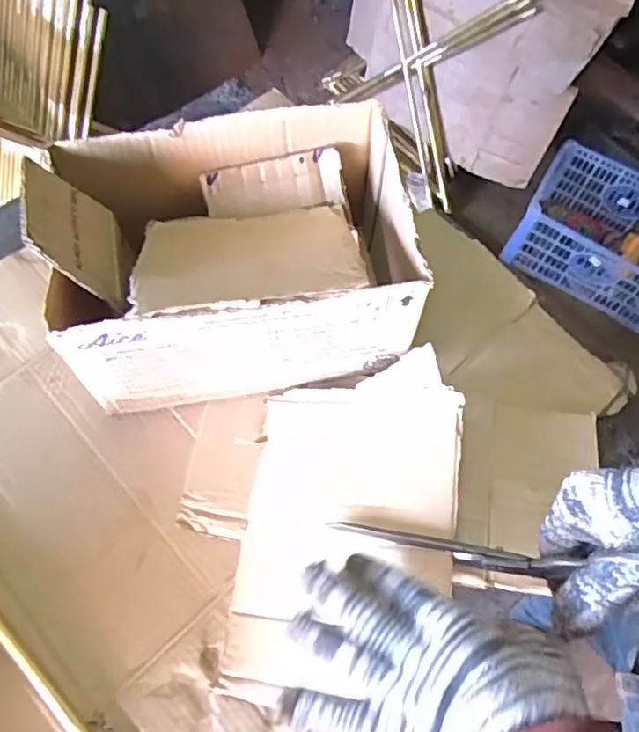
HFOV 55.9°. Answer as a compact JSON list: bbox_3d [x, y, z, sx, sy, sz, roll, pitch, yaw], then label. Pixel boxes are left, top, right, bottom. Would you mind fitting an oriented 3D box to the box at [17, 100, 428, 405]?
[{"bbox_3d":[-0.070,-0.090,0.512,0.272,0.149,0.179,-9,65,-7],"label":"box"}]

